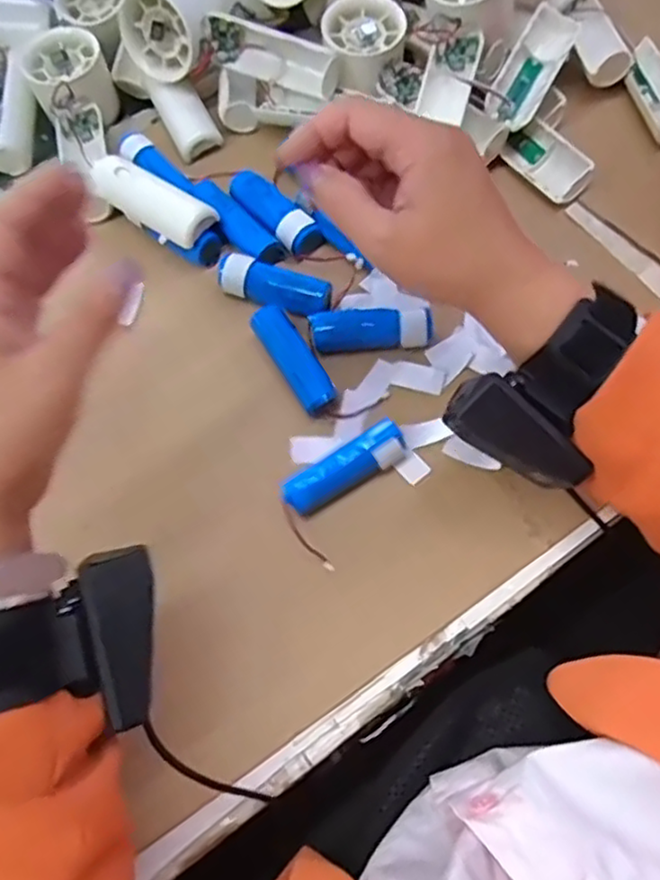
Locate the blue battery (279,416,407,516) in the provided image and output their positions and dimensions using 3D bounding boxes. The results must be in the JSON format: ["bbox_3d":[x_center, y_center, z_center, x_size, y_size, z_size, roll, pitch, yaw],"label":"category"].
[{"bbox_3d":[0.009,0.018,0.371,0.072,0.022,0.021,-30,68,-11],"label":"blue battery"}]

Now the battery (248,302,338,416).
[{"bbox_3d":[-0.022,-0.048,0.405,0.022,0.017,0.077,-30,67,-11],"label":"battery"}]

